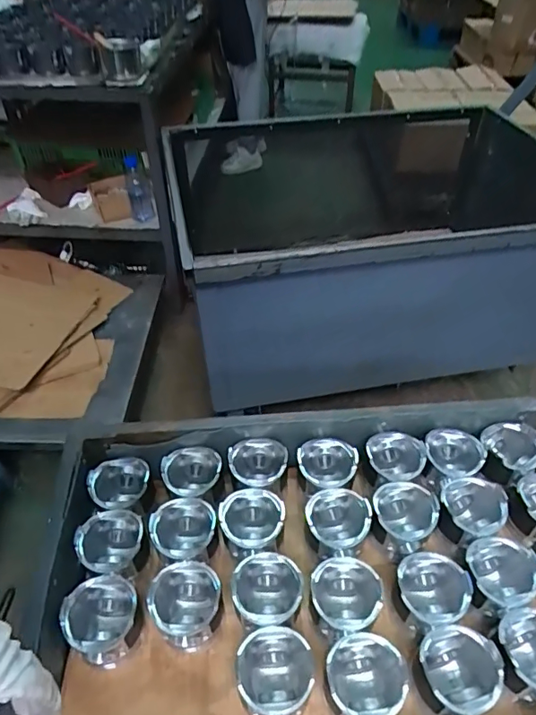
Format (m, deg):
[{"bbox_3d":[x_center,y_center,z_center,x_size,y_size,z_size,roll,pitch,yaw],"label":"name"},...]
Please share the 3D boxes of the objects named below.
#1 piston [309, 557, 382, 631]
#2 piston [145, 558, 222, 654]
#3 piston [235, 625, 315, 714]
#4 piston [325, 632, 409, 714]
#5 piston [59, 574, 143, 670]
[{"bbox_3d":[0.093,0.296,0.617,0.080,0.066,0.083,0,46,0],"label":"piston"},{"bbox_3d":[-0.097,0.305,0.617,0.081,0.085,0.083,0,46,0],"label":"piston"},{"bbox_3d":[0.011,0.359,0.567,0.087,0.082,0.082,0,46,0],"label":"piston"},{"bbox_3d":[0.104,0.361,0.558,0.084,0.089,0.081,0,46,0],"label":"piston"},{"bbox_3d":[-0.194,0.313,0.599,0.079,0.093,0.083,0,46,0],"label":"piston"}]

